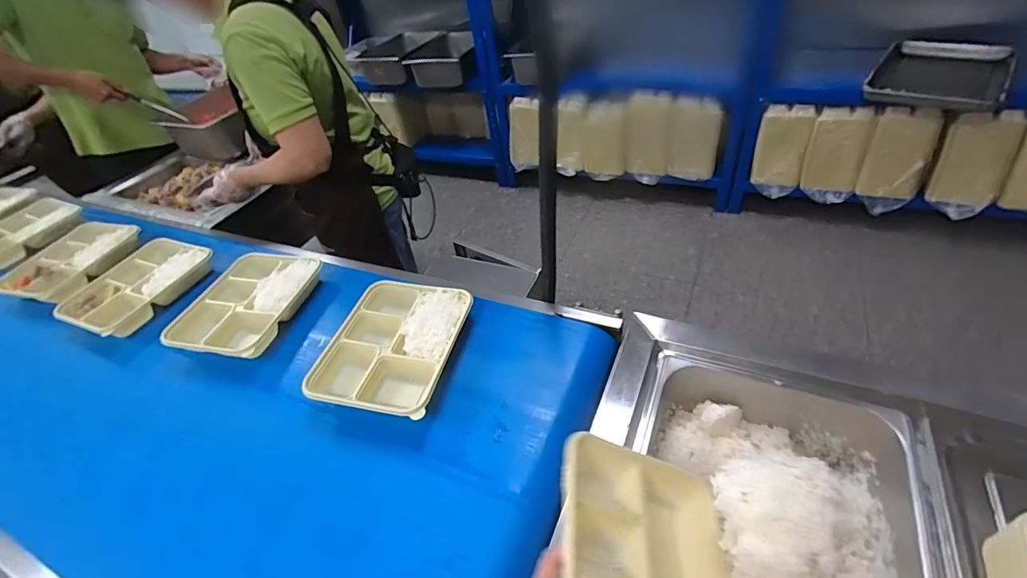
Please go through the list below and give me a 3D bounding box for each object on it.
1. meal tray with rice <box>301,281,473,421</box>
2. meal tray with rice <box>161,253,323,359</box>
[{"bbox_3d":[-0.191,0.092,0.744,0.202,0.056,0.264,7,46,14],"label":"meal tray with rice"},{"bbox_3d":[-0.516,0.029,0.886,0.216,0.061,0.255,6,46,14],"label":"meal tray with rice"}]

